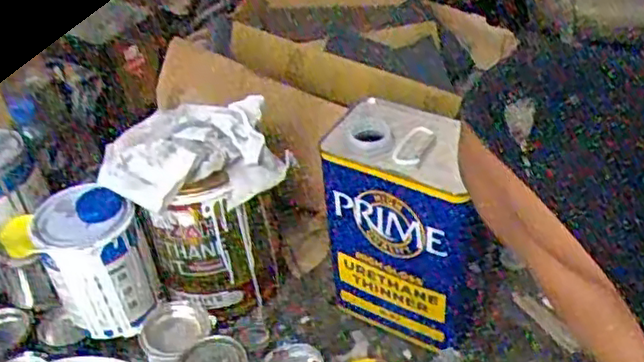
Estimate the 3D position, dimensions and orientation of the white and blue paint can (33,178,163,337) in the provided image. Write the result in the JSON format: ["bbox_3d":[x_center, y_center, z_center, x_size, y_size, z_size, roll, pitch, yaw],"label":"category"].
[{"bbox_3d":[-0.239,0.086,0.735,0.099,0.147,0.105,-4,40,3],"label":"white and blue paint can"}]

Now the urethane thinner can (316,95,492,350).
[{"bbox_3d":[0.102,0.055,0.746,0.183,0.247,0.105,19,46,27],"label":"urethane thinner can"}]

